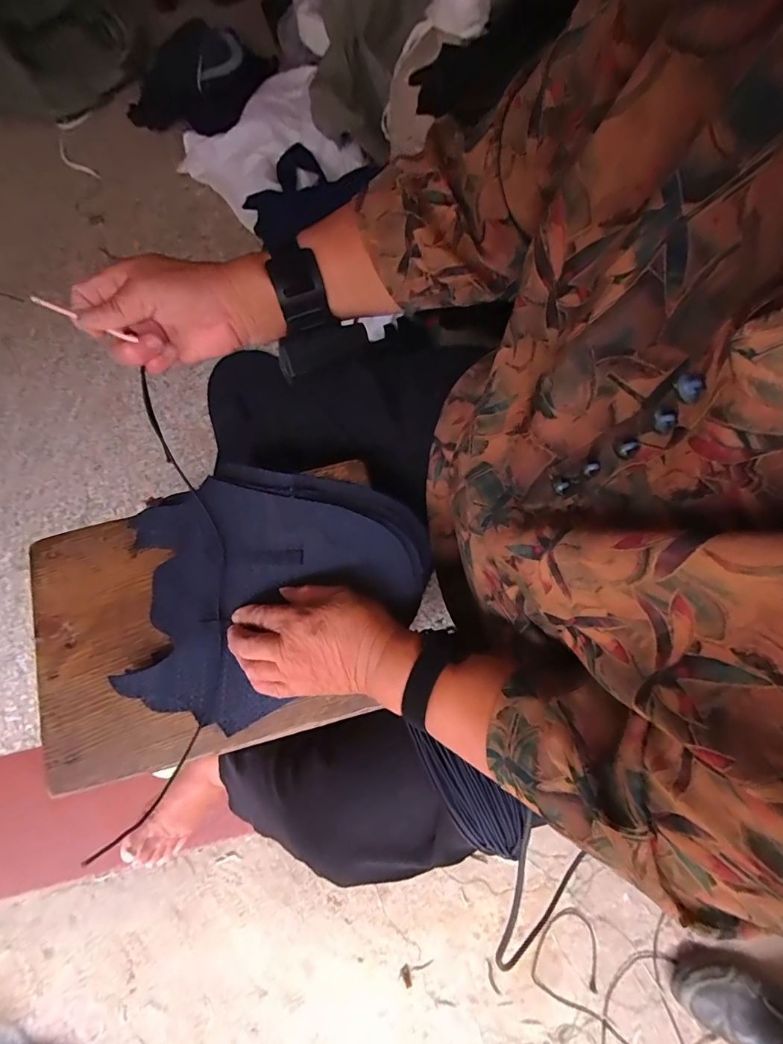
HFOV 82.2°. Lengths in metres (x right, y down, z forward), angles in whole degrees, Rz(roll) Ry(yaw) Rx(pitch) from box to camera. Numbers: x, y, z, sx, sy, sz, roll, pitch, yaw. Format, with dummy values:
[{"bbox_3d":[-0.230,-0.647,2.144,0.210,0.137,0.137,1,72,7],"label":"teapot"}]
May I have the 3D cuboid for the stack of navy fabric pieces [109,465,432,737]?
[{"bbox_3d":[-0.115,0.041,0.410,0.274,0.022,0.214,-31,79,-9],"label":"stack of navy fabric pieces"}]

